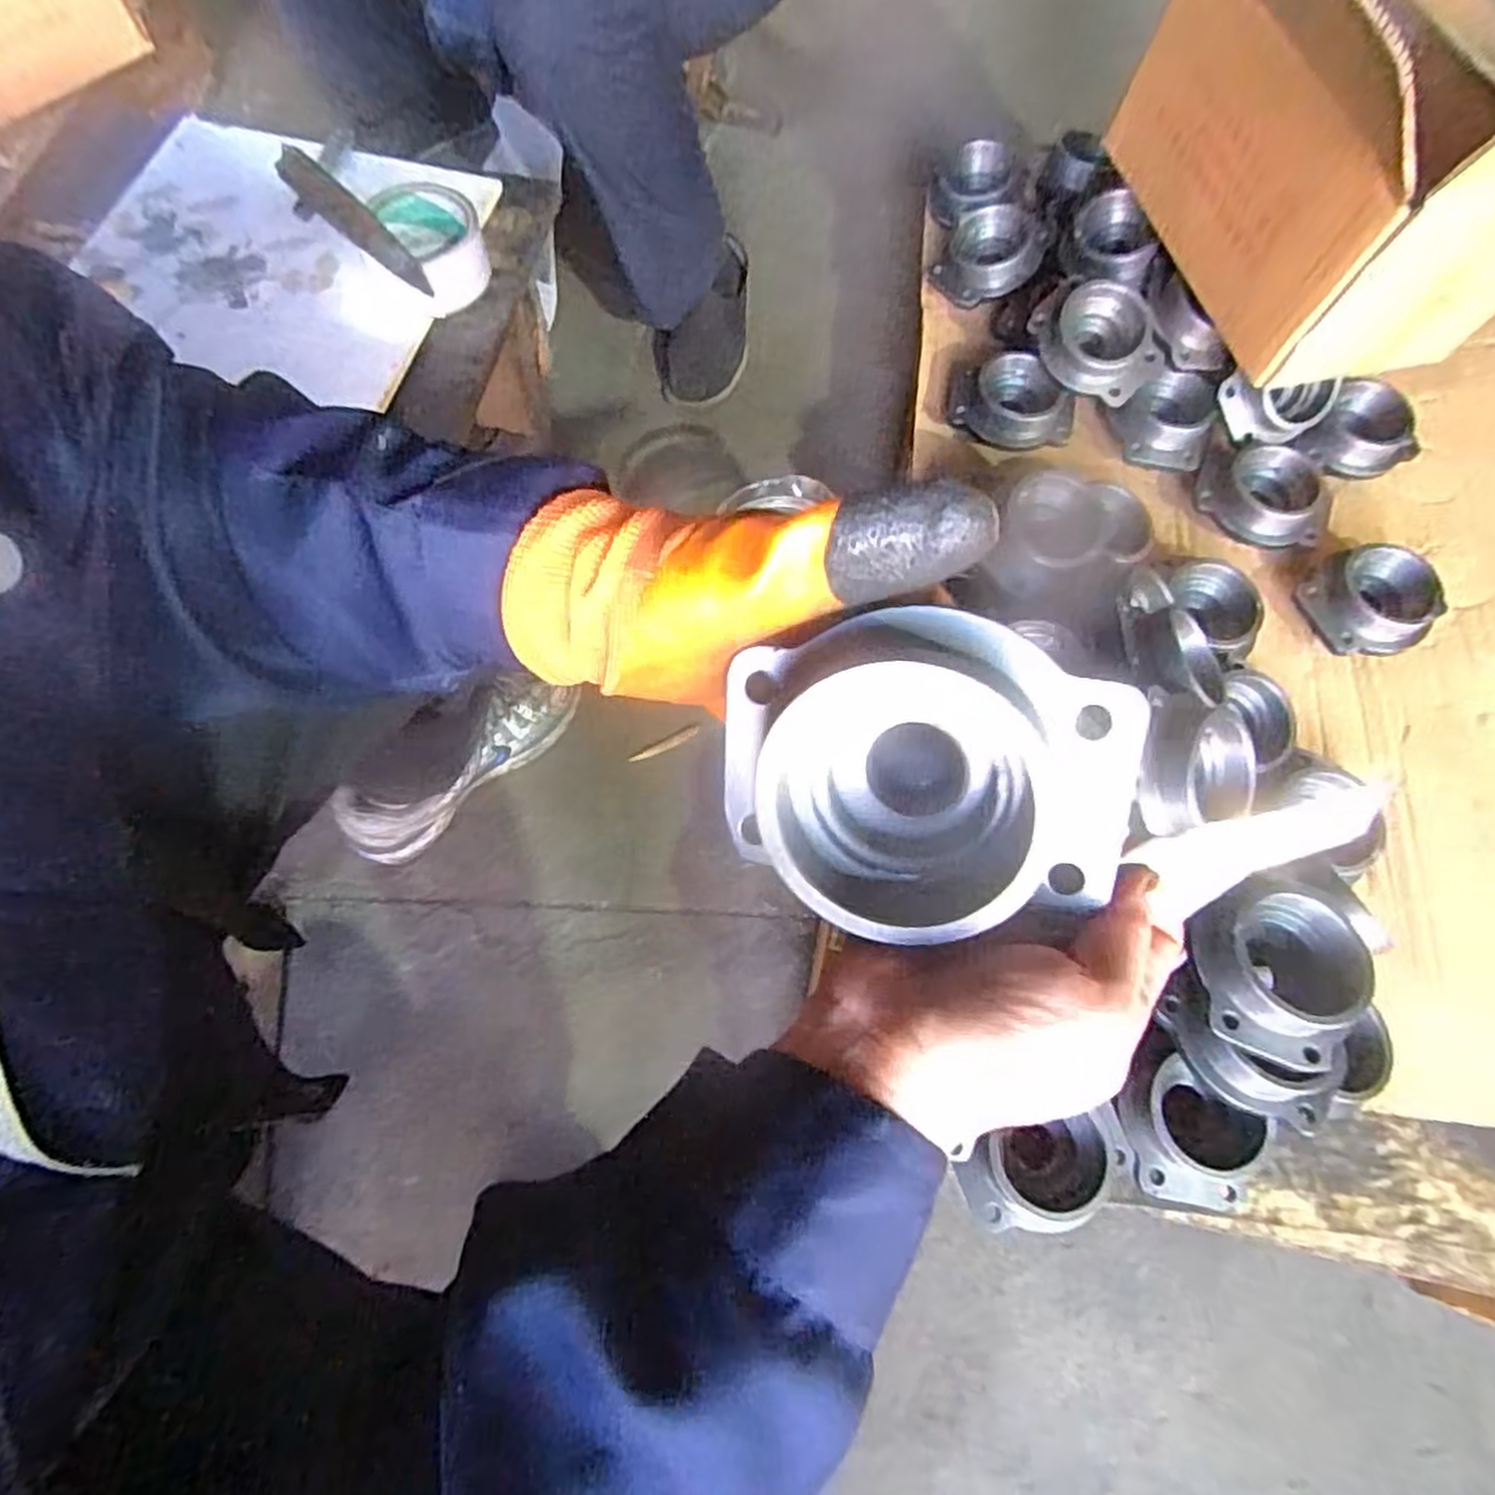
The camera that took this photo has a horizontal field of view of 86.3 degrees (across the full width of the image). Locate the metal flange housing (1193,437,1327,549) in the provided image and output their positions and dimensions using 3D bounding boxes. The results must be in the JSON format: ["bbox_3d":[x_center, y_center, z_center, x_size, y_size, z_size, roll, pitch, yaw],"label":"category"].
[{"bbox_3d":[0.496,-0.241,0.772,0.125,0.045,0.092,36,73,12],"label":"metal flange housing"}]

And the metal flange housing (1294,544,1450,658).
[{"bbox_3d":[0.558,-0.130,0.719,0.098,0.046,0.096,0,69,-1],"label":"metal flange housing"}]

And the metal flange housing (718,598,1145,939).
[{"bbox_3d":[0.053,0.010,0.252,0.123,0.060,0.106,11,108,15],"label":"metal flange housing"}]

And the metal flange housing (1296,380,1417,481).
[{"bbox_3d":[0.613,-0.311,0.796,0.094,0.044,0.101,0,69,-1],"label":"metal flange housing"}]

